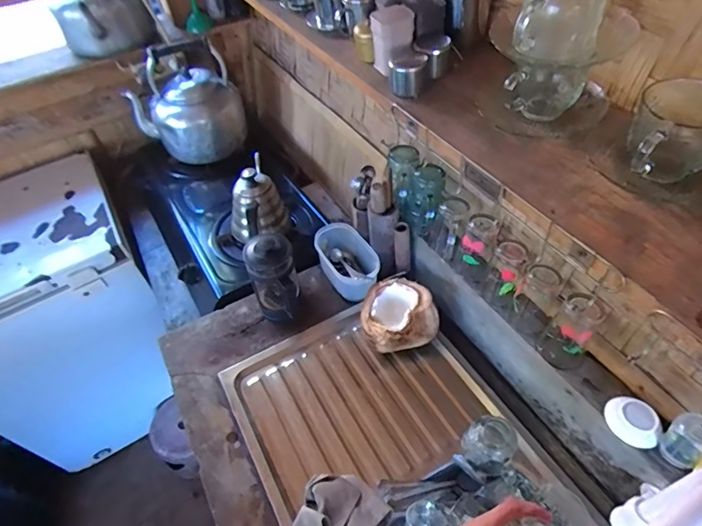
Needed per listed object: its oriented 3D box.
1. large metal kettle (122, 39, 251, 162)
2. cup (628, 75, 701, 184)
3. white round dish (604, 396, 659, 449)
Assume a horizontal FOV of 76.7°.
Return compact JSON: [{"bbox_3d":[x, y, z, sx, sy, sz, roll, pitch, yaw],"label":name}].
[{"bbox_3d":[-0.468,-0.451,1.244,0.285,0.276,0.211,22,55,23],"label":"large metal kettle"},{"bbox_3d":[0.305,-0.116,0.415,0.076,0.076,0.089,21,55,23],"label":"cup"},{"bbox_3d":[0.379,0.214,0.598,0.059,0.021,0.060,-3,49,4],"label":"white round dish"}]

